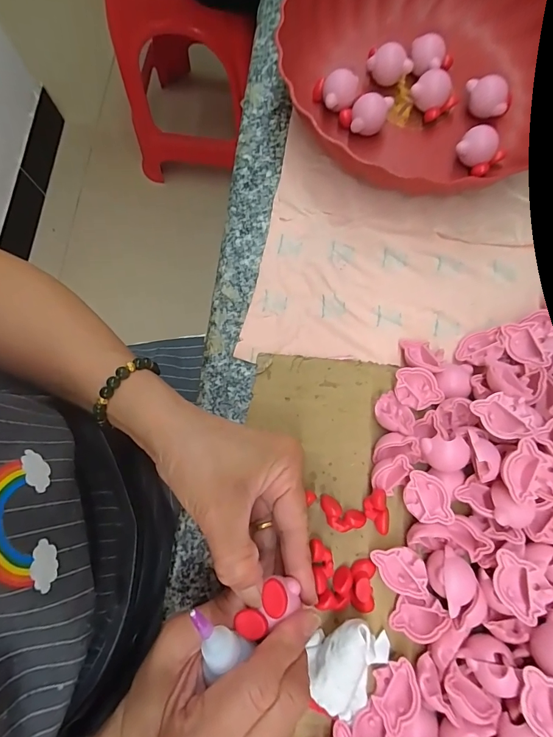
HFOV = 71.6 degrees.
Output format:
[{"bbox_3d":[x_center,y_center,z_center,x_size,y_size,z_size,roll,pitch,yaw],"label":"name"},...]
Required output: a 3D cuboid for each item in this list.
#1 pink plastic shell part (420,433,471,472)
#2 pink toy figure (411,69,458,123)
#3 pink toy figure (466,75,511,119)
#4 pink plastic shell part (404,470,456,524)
[{"bbox_3d":[0.108,0.055,0.248,0.030,0.017,0.021,10,77,3],"label":"pink plastic shell part"},{"bbox_3d":[0.132,-0.228,0.325,0.030,0.025,0.029,0,77,0],"label":"pink toy figure"},{"bbox_3d":[0.177,-0.227,0.322,0.039,0.025,0.021,29,79,7],"label":"pink toy figure"},{"bbox_3d":[0.097,0.084,0.249,0.027,0.007,0.034,-13,77,-2],"label":"pink plastic shell part"}]

